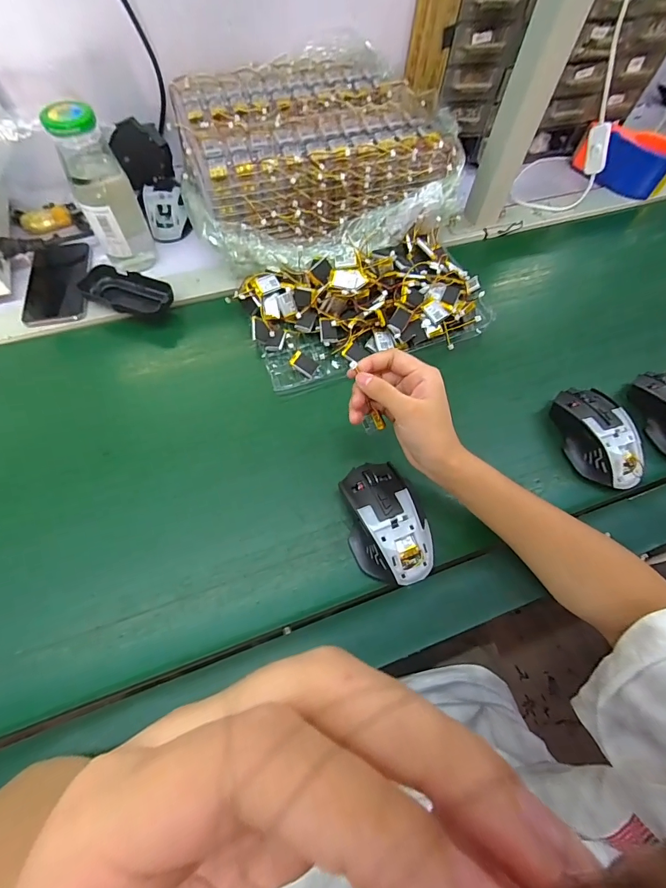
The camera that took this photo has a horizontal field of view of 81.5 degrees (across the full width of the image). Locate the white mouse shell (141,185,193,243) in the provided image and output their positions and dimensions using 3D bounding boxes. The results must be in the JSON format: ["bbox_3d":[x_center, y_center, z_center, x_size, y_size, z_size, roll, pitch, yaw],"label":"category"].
[{"bbox_3d":[-0.231,-0.325,0.536,0.055,0.030,0.081,-17,64,-8],"label":"white mouse shell"}]

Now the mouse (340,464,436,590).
[{"bbox_3d":[0.049,0.070,0.360,0.072,0.036,0.117,-17,64,-8],"label":"mouse"}]

